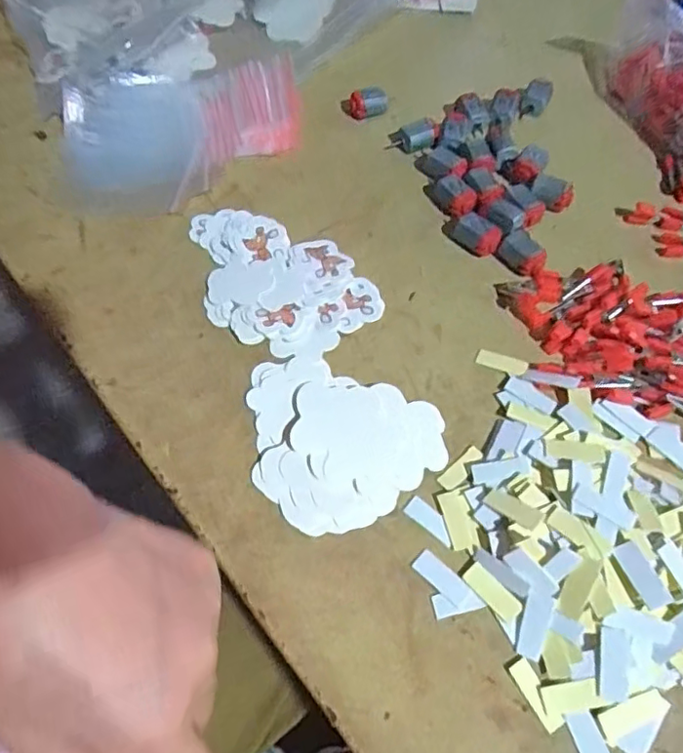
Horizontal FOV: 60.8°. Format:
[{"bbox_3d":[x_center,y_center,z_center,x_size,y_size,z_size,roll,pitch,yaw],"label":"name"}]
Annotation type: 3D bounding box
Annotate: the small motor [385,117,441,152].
[{"bbox_3d":[0.052,-0.172,0.420,0.037,0.015,0.018,-10,60,-4],"label":"small motor"}]

